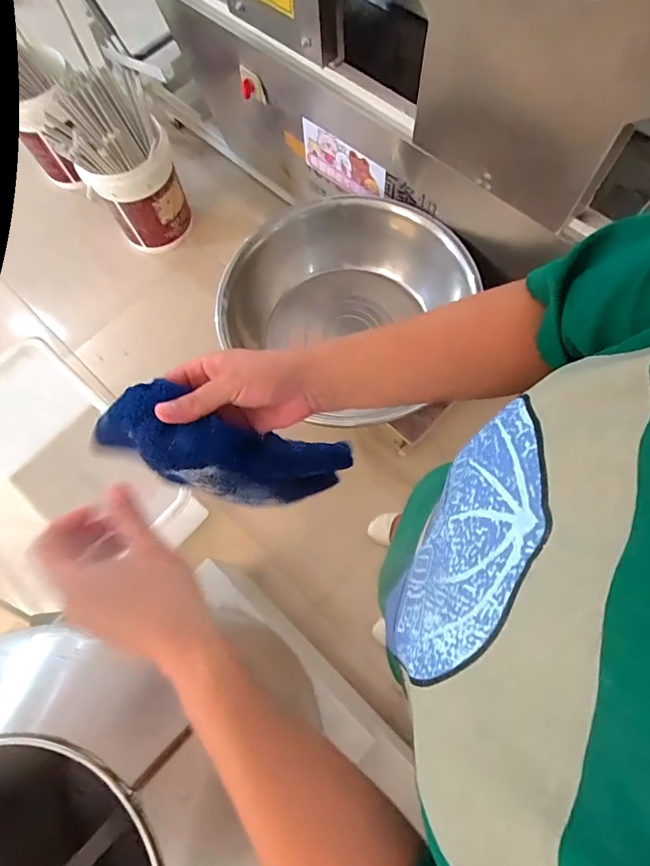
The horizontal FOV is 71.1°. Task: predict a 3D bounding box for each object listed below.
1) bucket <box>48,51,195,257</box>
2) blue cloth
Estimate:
[{"bbox_3d":[-0.625,-0.835,1.485,0.323,0.444,0.278,-30,72,-8],"label":"bucket"},{"bbox_3d":[-0.074,0.022,0.415,0.078,0.238,0.064,-15,64,41],"label":"blue cloth"}]

